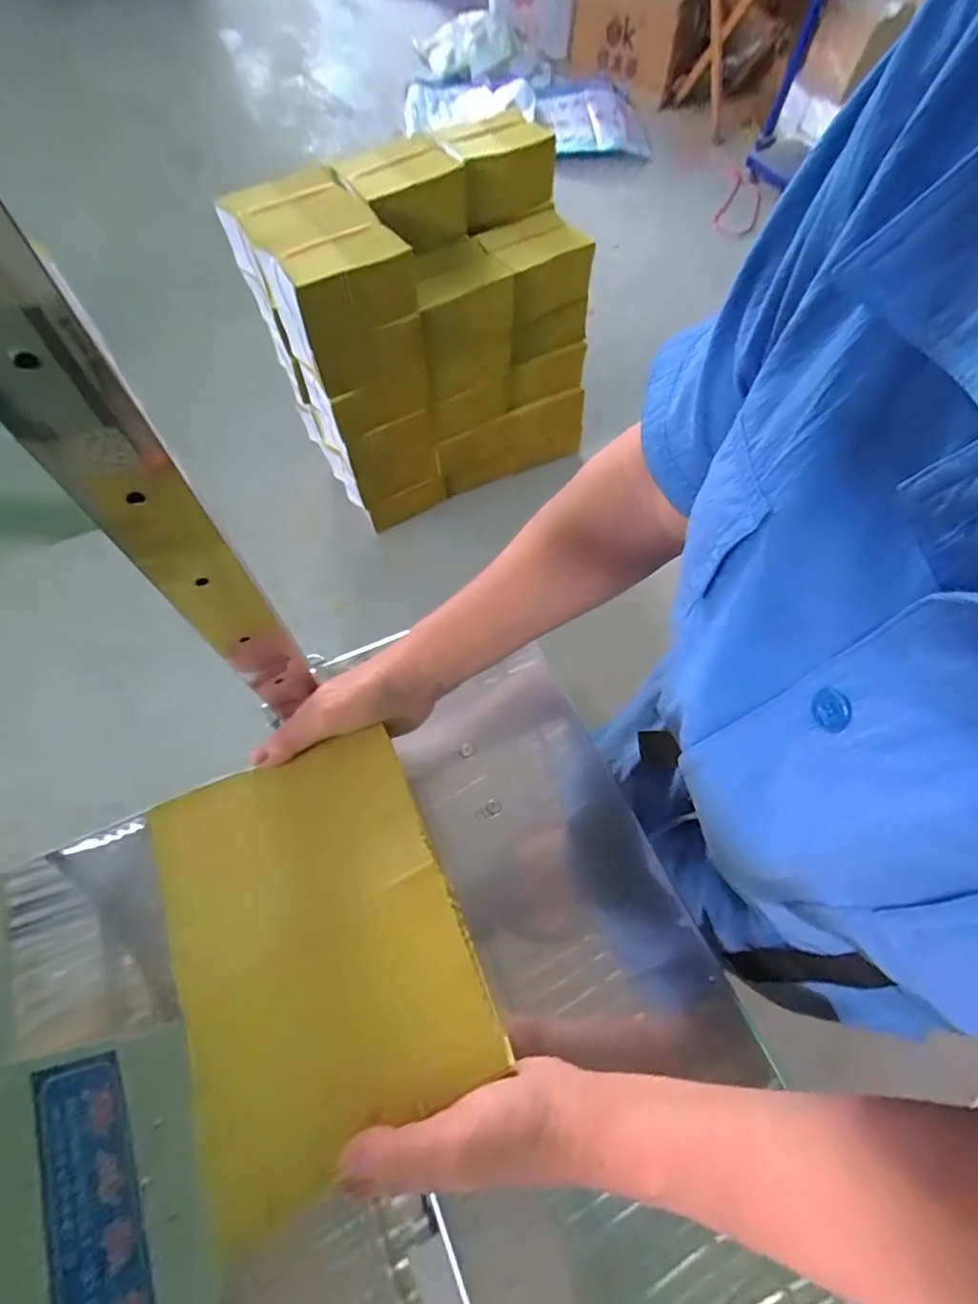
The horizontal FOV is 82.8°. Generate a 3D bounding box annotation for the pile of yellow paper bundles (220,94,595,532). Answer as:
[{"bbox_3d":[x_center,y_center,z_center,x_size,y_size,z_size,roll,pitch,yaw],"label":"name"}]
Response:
[{"bbox_3d":[-0.124,-0.761,1.368,0.757,0.680,0.362,-27,68,-14],"label":"pile of yellow paper bundles"}]

